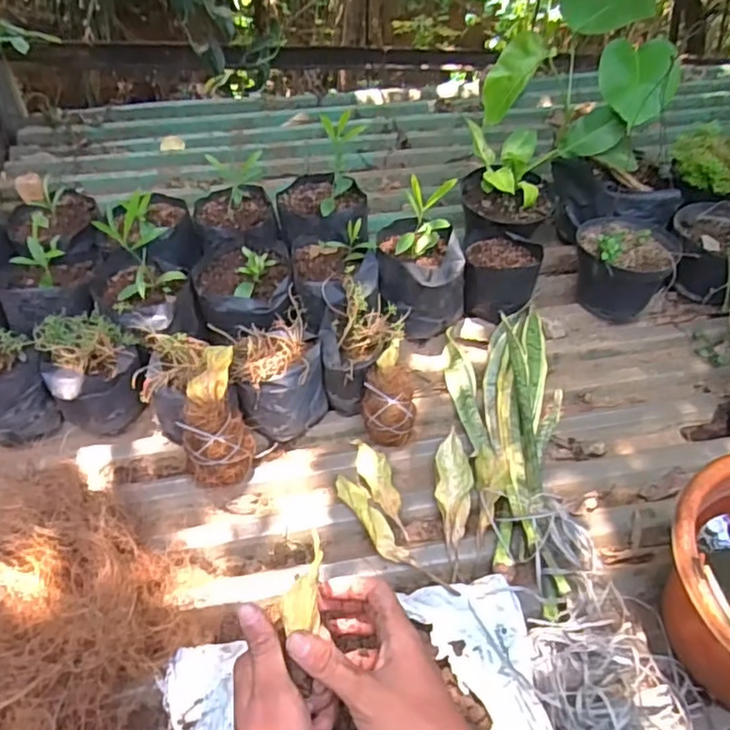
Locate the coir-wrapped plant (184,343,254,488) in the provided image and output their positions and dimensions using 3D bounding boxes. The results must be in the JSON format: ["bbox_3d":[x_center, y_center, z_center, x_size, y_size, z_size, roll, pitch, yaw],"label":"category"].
[{"bbox_3d":[-0.202,0.072,0.842,0.089,0.185,0.070,-5,10,-6],"label":"coir-wrapped plant"}]

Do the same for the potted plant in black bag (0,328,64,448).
[{"bbox_3d":[-0.513,0.048,0.906,0.118,0.151,0.098,-36,58,-29],"label":"potted plant in black bag"}]

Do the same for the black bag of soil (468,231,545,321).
[{"bbox_3d":[0.238,-0.149,1.103,0.127,0.109,0.122,10,48,7],"label":"black bag of soil"}]

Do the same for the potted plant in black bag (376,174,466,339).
[{"bbox_3d":[0.098,-0.176,1.033,0.153,0.238,0.159,4,50,-2],"label":"potted plant in black bag"}]

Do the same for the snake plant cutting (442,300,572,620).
[{"bbox_3d":[0.219,0.098,0.923,0.174,0.064,0.525,2,48,0],"label":"snake plant cutting"}]

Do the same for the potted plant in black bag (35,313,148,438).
[{"bbox_3d":[-0.398,0.012,0.920,0.132,0.128,0.123,-13,50,-13],"label":"potted plant in black bag"}]

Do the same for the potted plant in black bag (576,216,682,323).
[{"bbox_3d":[0.454,-0.174,1.116,0.169,0.146,0.176,21,51,16],"label":"potted plant in black bag"}]

